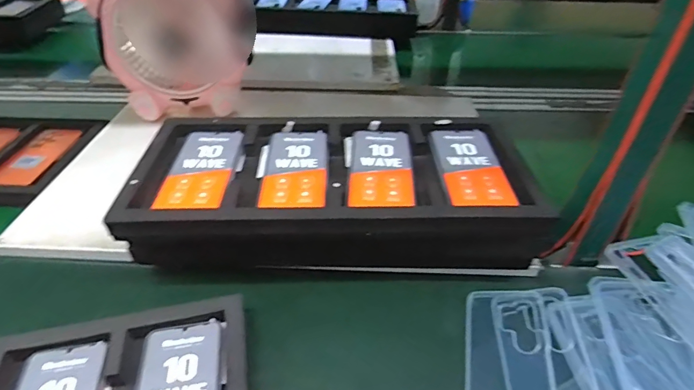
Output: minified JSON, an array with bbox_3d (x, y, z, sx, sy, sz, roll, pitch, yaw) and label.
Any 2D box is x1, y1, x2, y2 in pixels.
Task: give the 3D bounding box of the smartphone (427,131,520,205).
[{"bbox_3d":[0.158,-0.037,0.543,0.077,0.007,0.166,1,39,-1],"label":"smartphone"}]

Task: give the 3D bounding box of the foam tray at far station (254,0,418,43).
[{"bbox_3d":[-0.034,-0.531,1.242,0.463,0.062,0.234,3,39,1],"label":"foam tray at far station"}]

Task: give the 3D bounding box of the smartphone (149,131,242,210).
[{"bbox_3d":[-0.181,-0.034,0.534,0.075,0.008,0.161,1,39,-2],"label":"smartphone"}]

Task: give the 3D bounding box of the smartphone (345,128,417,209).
[{"bbox_3d":[0.045,-0.038,0.544,0.075,0.005,0.167,4,39,2],"label":"smartphone"}]

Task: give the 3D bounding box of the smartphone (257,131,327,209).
[{"bbox_3d":[-0.065,-0.034,0.538,0.075,0.005,0.163,0,39,-2],"label":"smartphone"}]

